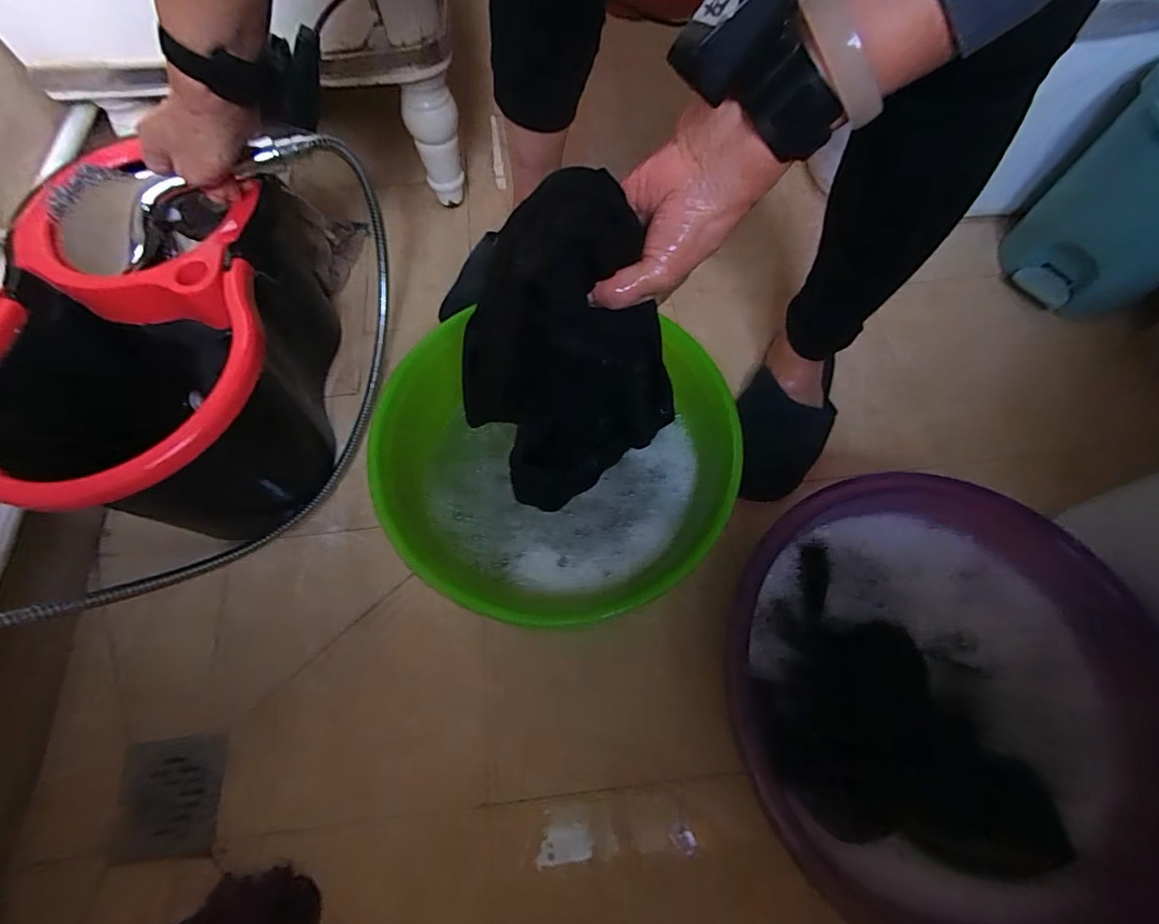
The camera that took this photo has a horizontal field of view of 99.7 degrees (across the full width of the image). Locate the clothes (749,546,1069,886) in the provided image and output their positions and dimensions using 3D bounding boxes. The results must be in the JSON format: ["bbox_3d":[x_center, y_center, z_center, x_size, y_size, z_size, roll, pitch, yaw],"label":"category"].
[{"bbox_3d":[0.256,0.228,0.413,0.176,0.054,0.258,-40,73,-15],"label":"clothes"}]

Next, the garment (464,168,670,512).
[{"bbox_3d":[-0.015,-0.078,0.363,0.136,0.198,0.139,-28,70,-11],"label":"garment"}]

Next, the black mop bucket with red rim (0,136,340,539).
[{"bbox_3d":[-0.430,-0.127,0.560,0.242,0.229,0.414,-10,68,-5],"label":"black mop bucket with red rim"}]

